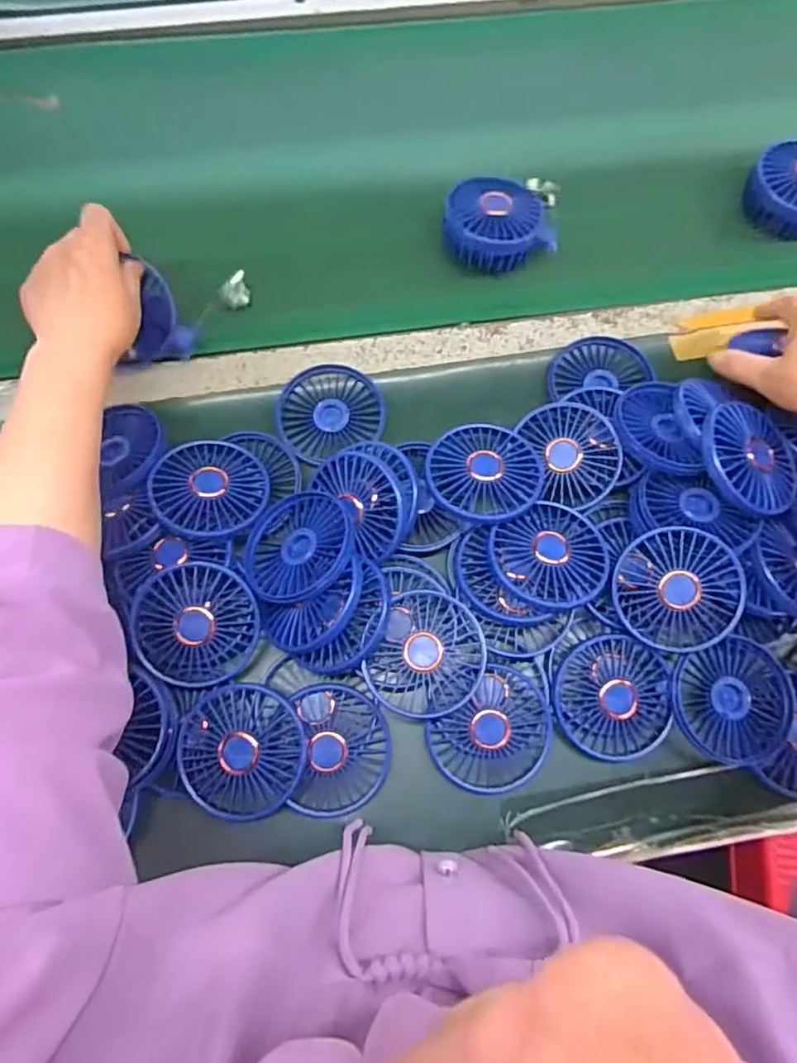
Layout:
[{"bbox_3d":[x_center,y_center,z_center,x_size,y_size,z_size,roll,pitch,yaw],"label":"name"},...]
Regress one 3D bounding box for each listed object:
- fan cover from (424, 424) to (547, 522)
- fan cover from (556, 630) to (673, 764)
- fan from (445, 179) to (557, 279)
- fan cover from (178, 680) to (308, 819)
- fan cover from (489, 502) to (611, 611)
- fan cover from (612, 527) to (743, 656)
[{"bbox_3d":[0.066,-0.047,0.486,0.085,0.019,0.080,-9,71,-2],"label":"fan cover"},{"bbox_3d":[0.157,0.121,0.462,0.081,0.024,0.083,10,71,4],"label":"fan cover"},{"bbox_3d":[0.087,-0.278,0.573,0.096,0.039,0.076,-20,72,-6],"label":"fan"},{"bbox_3d":[-0.107,0.153,0.443,0.085,0.028,0.087,-7,71,-2],"label":"fan cover"},{"bbox_3d":[0.114,0.019,0.464,0.083,0.021,0.079,-29,73,-9],"label":"fan cover"},{"bbox_3d":[0.202,0.041,0.460,0.084,0.028,0.086,8,99,16],"label":"fan cover"}]

